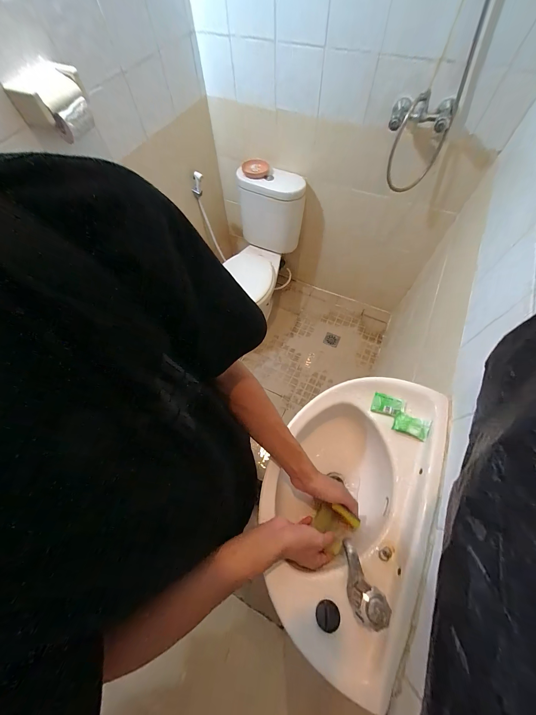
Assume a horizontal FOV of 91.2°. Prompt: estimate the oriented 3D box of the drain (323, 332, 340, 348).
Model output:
[{"bbox_3d":[0.433,-0.121,1.779,0.095,0.009,0.095,23,66,13],"label":"drain"}]

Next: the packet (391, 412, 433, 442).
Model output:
[{"bbox_3d":[0.299,0.143,0.543,0.068,0.012,0.041,21,66,12],"label":"packet"}]

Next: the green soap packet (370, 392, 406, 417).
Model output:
[{"bbox_3d":[0.261,0.106,0.570,0.064,0.006,0.043,16,82,20],"label":"green soap packet"}]

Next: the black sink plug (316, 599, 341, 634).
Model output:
[{"bbox_3d":[0.097,0.415,0.421,0.037,0.008,0.037,-1,63,1],"label":"black sink plug"}]

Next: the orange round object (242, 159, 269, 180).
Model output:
[{"bbox_3d":[-0.060,-0.934,1.300,0.130,0.033,0.105,-5,63,-1],"label":"orange round object"}]

